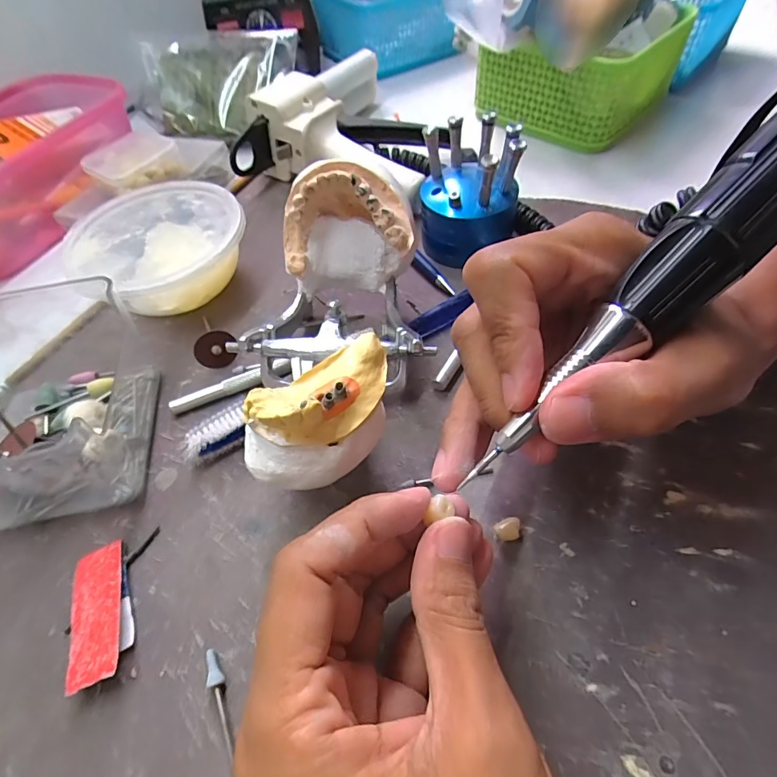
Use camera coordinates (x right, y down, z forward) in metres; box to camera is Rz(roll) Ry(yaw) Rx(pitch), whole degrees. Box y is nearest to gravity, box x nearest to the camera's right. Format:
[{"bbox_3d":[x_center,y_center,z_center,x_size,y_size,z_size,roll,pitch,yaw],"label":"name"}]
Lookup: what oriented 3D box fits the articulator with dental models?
[{"bbox_3d":[-0.025,-0.032,0.218,0.092,0.075,0.163,-9,54,-2],"label":"articulator with dental models"}]

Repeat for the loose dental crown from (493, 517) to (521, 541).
[{"bbox_3d":[0.050,0.060,0.190,0.011,0.005,0.009,-15,55,-6],"label":"loose dental crown"}]

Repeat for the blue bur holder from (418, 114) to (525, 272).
[{"bbox_3d":[0.049,-0.119,0.277,0.057,0.067,0.053,8,55,10],"label":"blue bur holder"}]

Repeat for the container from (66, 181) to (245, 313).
[{"bbox_3d":[-0.140,-0.084,0.285,0.100,0.042,0.105,-2,54,3],"label":"container"}]

